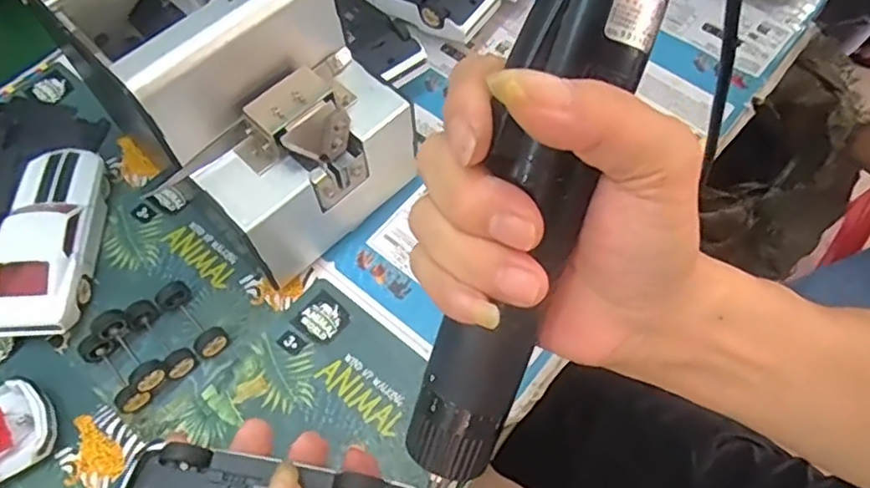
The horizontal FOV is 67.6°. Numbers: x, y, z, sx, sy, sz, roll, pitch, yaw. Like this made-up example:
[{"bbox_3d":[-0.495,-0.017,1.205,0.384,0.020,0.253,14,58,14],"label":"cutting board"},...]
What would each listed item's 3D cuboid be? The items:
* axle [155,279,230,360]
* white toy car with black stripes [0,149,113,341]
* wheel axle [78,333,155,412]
[{"bbox_3d":[-0.148,0.046,0.396,0.019,0.018,0.054,-40,67,-17],"label":"axle"},{"bbox_3d":[-0.246,-0.003,0.415,0.050,0.033,0.130,-4,62,0],"label":"white toy car with black stripes"},{"bbox_3d":[-0.188,0.075,0.380,0.017,0.020,0.052,-39,67,-17],"label":"wheel axle"}]

